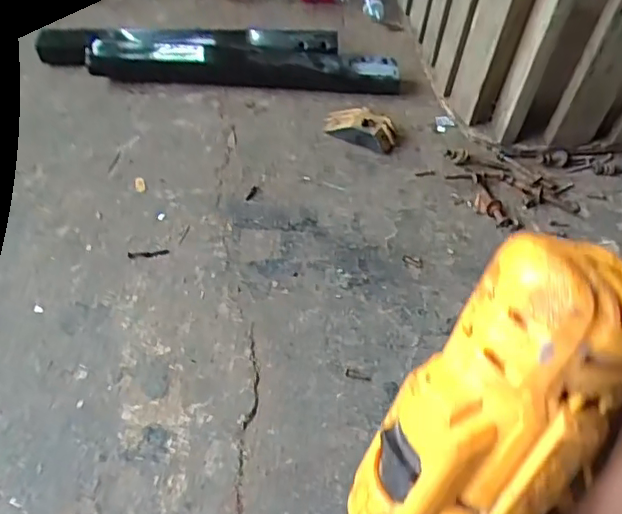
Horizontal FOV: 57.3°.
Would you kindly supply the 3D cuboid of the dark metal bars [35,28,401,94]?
[{"bbox_3d":[-0.151,-0.299,0.864,0.554,0.062,0.121,6,51,3],"label":"dark metal bars"}]

